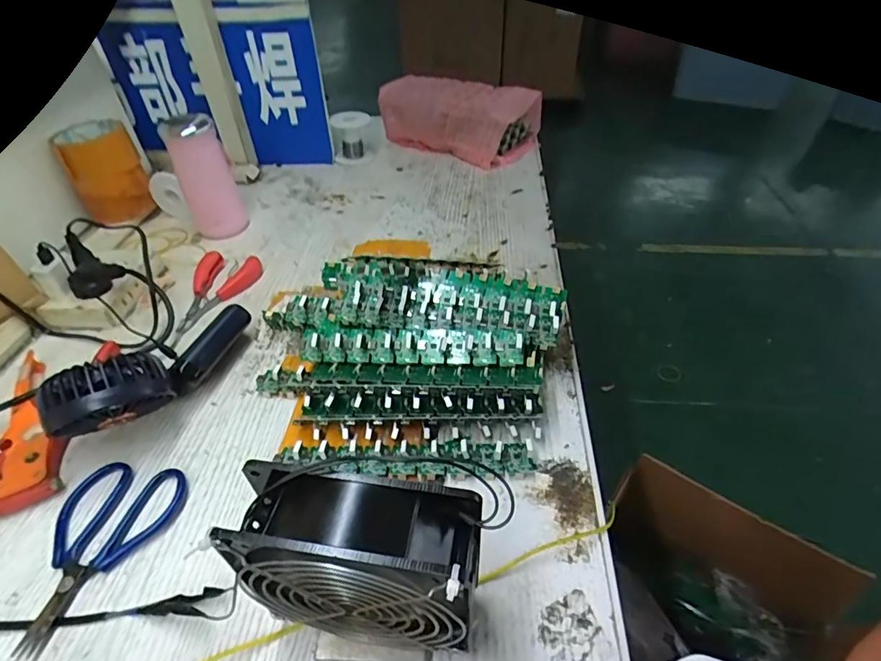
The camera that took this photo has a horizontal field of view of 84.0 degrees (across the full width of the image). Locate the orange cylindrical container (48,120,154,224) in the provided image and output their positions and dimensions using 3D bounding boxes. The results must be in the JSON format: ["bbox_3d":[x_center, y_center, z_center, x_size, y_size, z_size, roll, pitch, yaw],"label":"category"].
[{"bbox_3d":[-0.430,-0.205,0.632,0.079,0.100,0.094,-27,49,-24],"label":"orange cylindrical container"}]

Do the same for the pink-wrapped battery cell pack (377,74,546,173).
[{"bbox_3d":[0.033,-0.351,0.792,0.236,0.103,0.129,28,51,27],"label":"pink-wrapped battery cell pack"}]

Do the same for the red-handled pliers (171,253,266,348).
[{"bbox_3d":[-0.251,-0.039,0.534,0.069,0.015,0.133,5,44,7],"label":"red-handled pliers"}]

